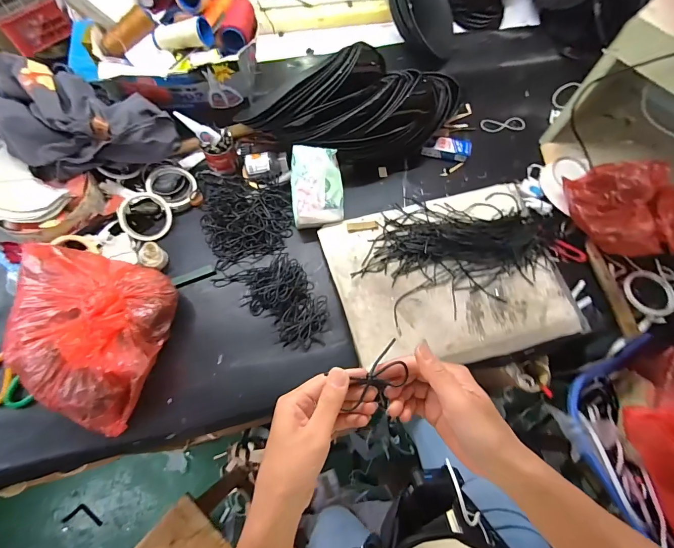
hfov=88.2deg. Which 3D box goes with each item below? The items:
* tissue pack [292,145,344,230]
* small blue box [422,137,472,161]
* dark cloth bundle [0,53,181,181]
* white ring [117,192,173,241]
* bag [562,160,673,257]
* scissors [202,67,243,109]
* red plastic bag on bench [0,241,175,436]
[{"bbox_3d":[-0.039,-0.172,0.670,0.097,0.070,0.146,-6,69,-4],"label":"tissue pack"},{"bbox_3d":[0.241,-0.278,0.774,0.103,0.028,0.047,5,69,1],"label":"small blue box"},{"bbox_3d":[-0.482,-0.265,0.637,0.337,0.115,0.173,13,69,4],"label":"dark cloth bundle"},{"bbox_3d":[-0.375,-0.114,0.678,0.102,0.017,0.091,36,82,-5],"label":"white ring"},{"bbox_3d":[0.550,-0.130,0.671,0.189,0.092,0.219,-10,69,-5],"label":"bag"},{"bbox_3d":[-0.219,-0.353,0.664,0.063,0.086,0.008,-11,69,-5],"label":"scissors"},{"bbox_3d":[-0.399,0.092,0.553,0.237,0.129,0.253,17,69,6],"label":"red plastic bag on bench"}]

